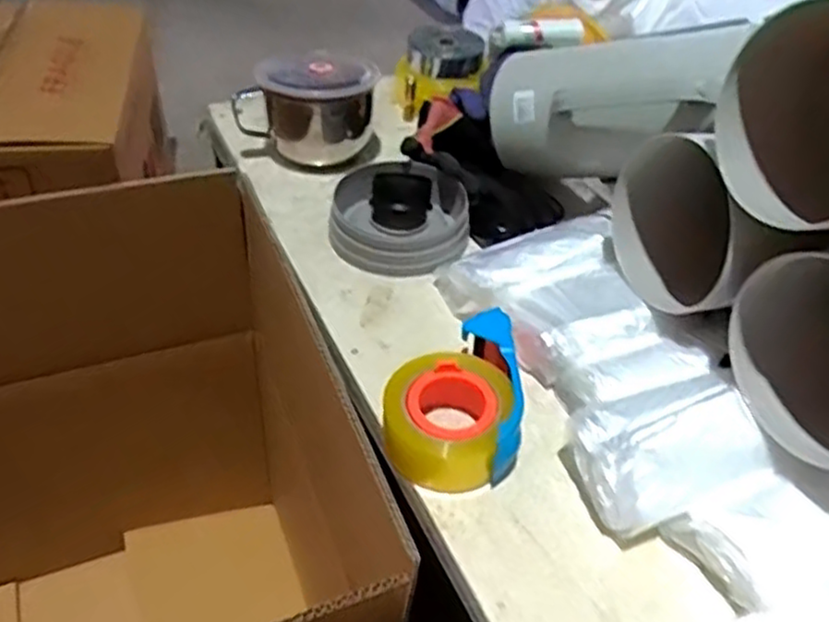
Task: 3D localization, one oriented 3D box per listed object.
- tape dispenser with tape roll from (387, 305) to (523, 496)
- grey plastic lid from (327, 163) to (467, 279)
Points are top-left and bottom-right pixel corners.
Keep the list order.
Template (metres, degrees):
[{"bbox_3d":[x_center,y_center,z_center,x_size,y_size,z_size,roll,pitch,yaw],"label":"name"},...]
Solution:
[{"bbox_3d":[0.033,0.073,0.631,0.110,0.065,0.146,4,43,0],"label":"tape dispenser with tape roll"},{"bbox_3d":[-0.016,-0.105,0.805,0.147,0.051,0.154,2,43,-2],"label":"grey plastic lid"}]

